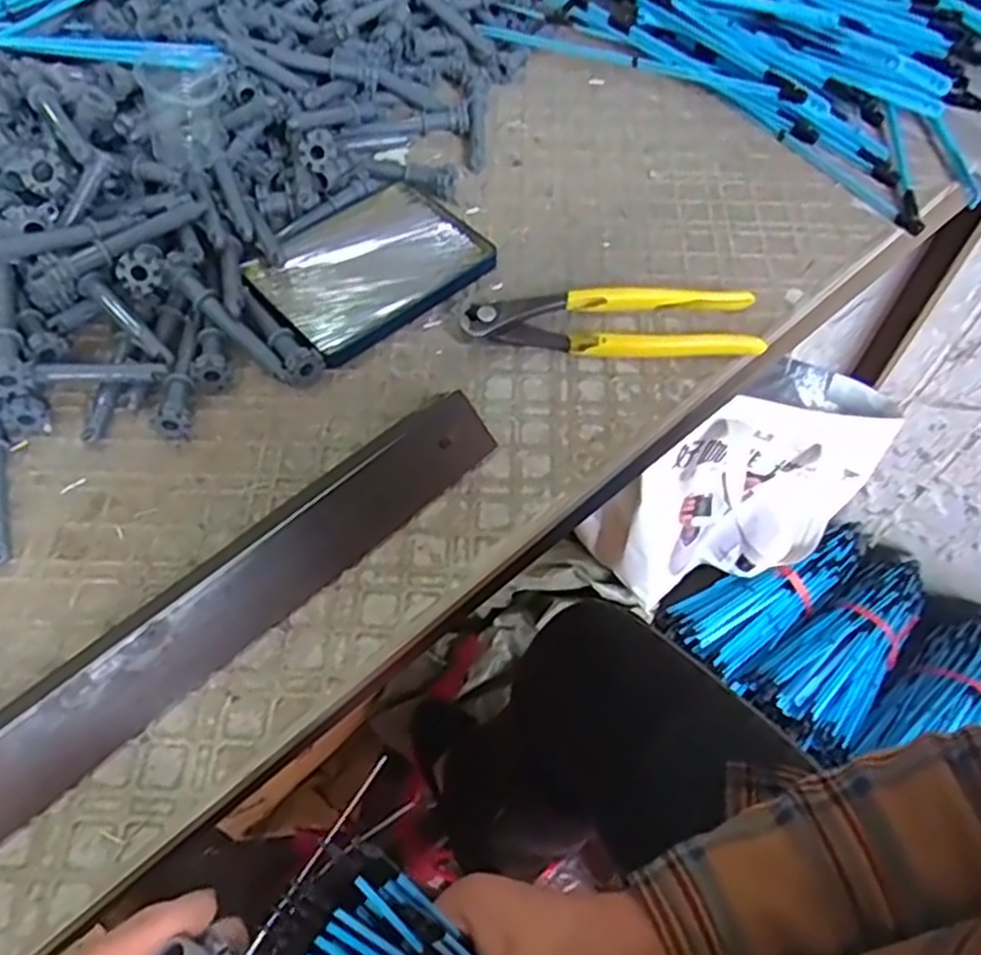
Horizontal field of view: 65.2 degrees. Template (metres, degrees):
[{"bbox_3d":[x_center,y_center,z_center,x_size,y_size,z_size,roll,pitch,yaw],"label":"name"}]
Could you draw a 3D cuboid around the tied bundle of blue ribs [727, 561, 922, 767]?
[{"bbox_3d":[0.455,0.213,0.953,0.303,0.048,0.124,-33,64,-20],"label":"tied bundle of blue ribs"}]

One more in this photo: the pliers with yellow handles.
[{"bbox_3d":[0.068,-0.088,0.437,0.162,0.020,0.044,1,58,-1],"label":"pliers with yellow handles"}]

